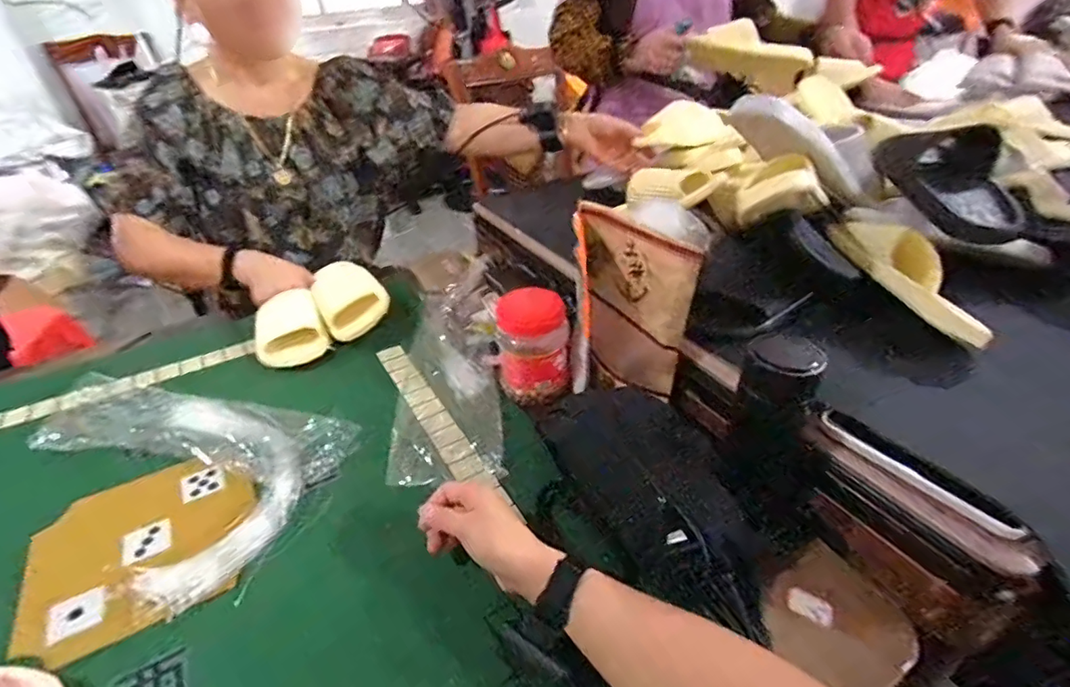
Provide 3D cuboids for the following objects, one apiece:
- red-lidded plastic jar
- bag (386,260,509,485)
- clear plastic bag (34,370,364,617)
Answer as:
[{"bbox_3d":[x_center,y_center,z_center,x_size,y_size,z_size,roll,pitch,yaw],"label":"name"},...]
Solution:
[{"bbox_3d":[-0.001,0.005,0.713,0.093,0.131,0.086,-3,35,2],"label":"red-lidded plastic jar"},{"bbox_3d":[-0.125,0.022,0.778,0.134,0.062,0.436,-6,36,-4],"label":"bag"},{"bbox_3d":[-0.475,0.140,0.648,0.450,0.041,0.257,9,38,18],"label":"clear plastic bag"}]

